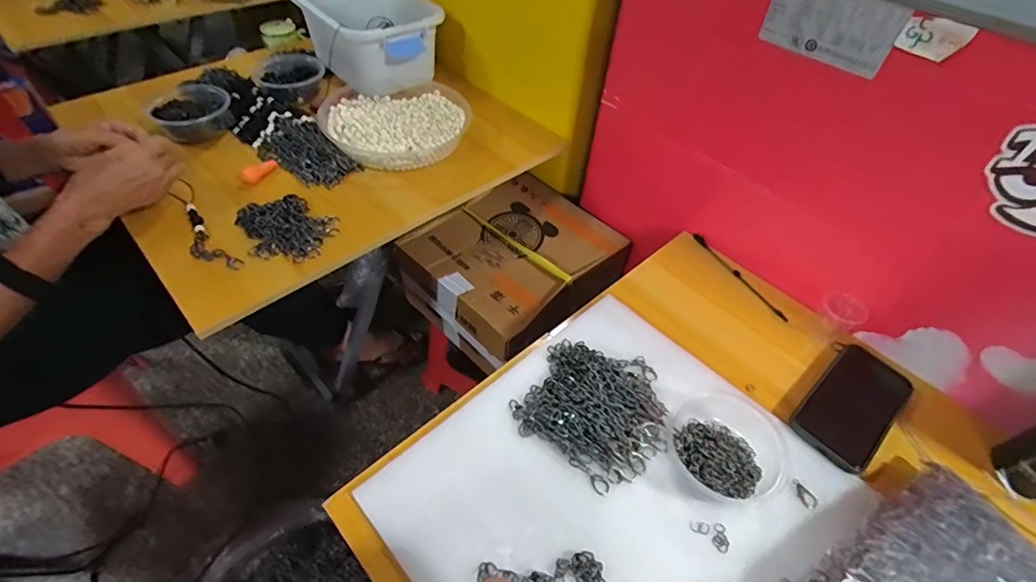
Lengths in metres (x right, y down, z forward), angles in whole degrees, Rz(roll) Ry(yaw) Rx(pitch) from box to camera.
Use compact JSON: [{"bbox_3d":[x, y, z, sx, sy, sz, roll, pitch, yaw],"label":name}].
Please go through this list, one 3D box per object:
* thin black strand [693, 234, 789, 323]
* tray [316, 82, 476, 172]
[{"bbox_3d":[0.319,-0.022,0.707,0.014,0.010,0.184,-19,54,-20],"label":"thin black strand"},{"bbox_3d":[-0.209,-0.303,0.821,0.234,0.033,0.275,-12,52,-14],"label":"tray"}]

